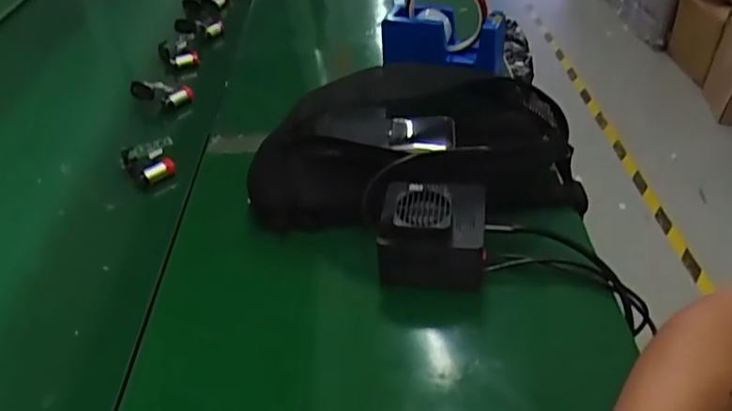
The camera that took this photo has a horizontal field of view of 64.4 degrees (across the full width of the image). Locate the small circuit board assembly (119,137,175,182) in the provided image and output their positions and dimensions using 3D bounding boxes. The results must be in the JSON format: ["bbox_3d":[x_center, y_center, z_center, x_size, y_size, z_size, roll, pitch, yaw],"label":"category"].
[{"bbox_3d":[-0.215,-0.045,0.576,0.050,0.017,0.046,-16,42,-15],"label":"small circuit board assembly"}]

